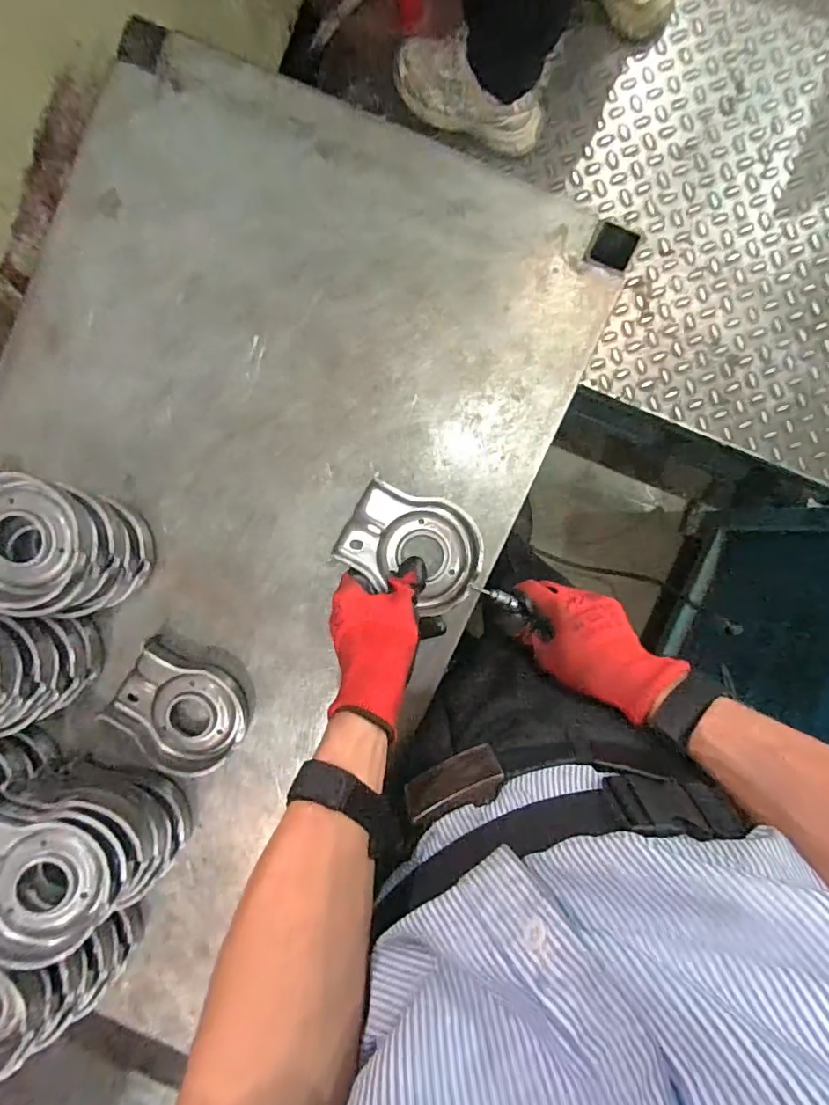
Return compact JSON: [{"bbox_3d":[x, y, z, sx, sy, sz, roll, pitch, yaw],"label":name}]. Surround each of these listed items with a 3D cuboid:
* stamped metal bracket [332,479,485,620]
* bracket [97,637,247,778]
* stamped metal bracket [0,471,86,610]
[{"bbox_3d":[-0.001,-0.005,0.442,0.122,0.027,0.094,23,95,2],"label":"stamped metal bracket"},{"bbox_3d":[-0.222,0.151,0.474,0.121,0.026,0.101,35,94,1],"label":"bracket"},{"bbox_3d":[-0.326,-0.012,0.402,0.123,0.033,0.112,9,93,3],"label":"stamped metal bracket"}]

